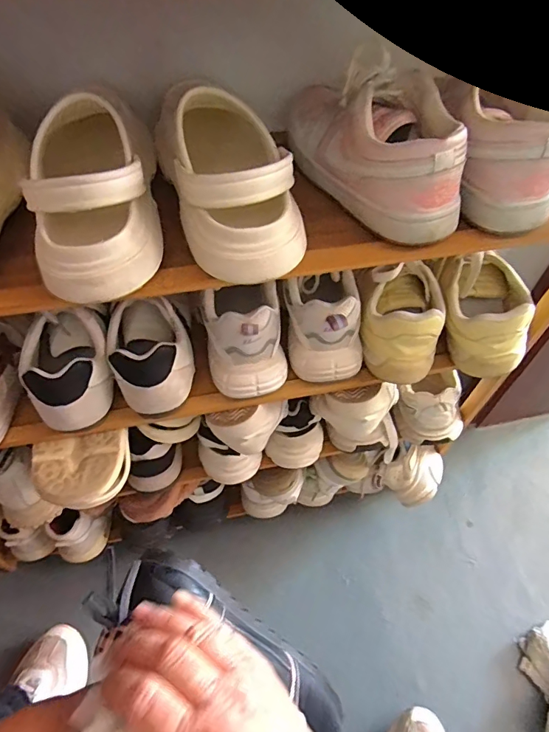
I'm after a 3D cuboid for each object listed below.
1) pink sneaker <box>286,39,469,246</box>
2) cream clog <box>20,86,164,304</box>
[{"bbox_3d":[0.080,-0.209,0.388,0.096,0.085,0.223,-13,55,-11],"label":"pink sneaker"},{"bbox_3d":[-0.135,-0.126,0.324,0.085,0.083,0.134,-8,54,-7],"label":"cream clog"}]

